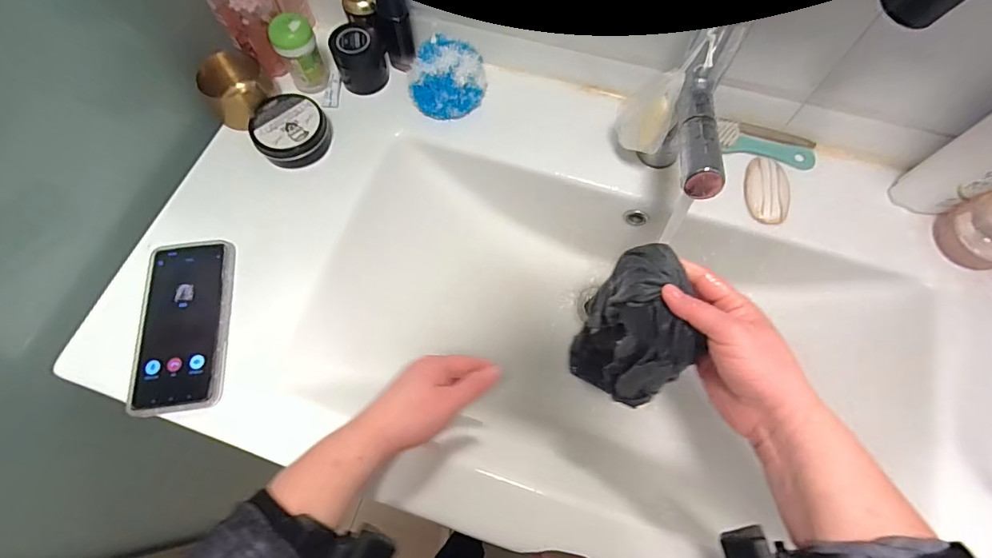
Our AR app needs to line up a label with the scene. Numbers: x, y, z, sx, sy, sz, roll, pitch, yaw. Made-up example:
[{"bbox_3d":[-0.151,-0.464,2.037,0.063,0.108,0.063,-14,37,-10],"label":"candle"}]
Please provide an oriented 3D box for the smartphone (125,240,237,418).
[{"bbox_3d":[-0.308,0.043,0.446,0.088,0.013,0.170,-7,68,-2],"label":"smartphone"}]

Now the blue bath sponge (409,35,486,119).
[{"bbox_3d":[-0.056,-0.232,0.529,0.090,0.069,0.066,-5,67,-1],"label":"blue bath sponge"}]

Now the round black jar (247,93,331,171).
[{"bbox_3d":[-0.234,-0.172,0.523,0.079,0.041,0.077,-1,67,1],"label":"round black jar"}]

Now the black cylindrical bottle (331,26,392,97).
[{"bbox_3d":[-0.162,-0.267,0.548,0.053,0.057,0.056,-1,67,1],"label":"black cylindrical bottle"}]

